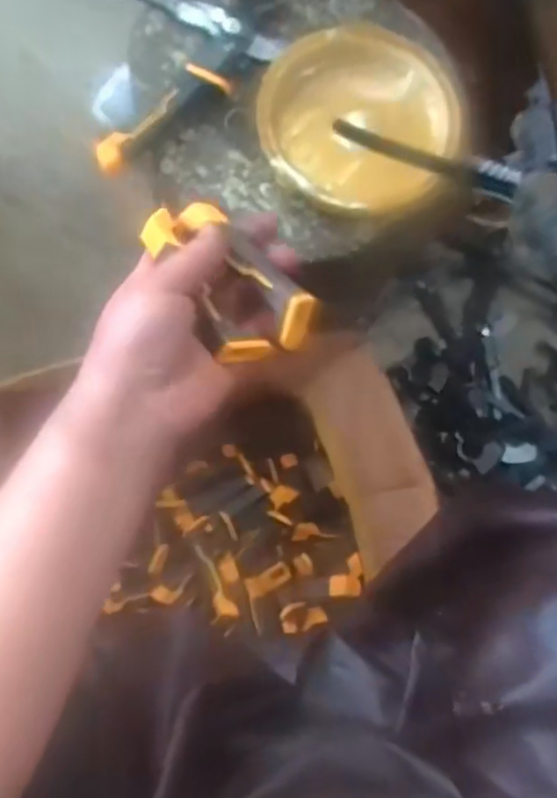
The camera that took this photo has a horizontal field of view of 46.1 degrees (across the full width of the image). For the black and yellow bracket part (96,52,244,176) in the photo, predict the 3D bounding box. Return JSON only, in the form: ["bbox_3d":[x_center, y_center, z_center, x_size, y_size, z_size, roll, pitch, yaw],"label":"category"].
[{"bbox_3d":[-0.072,-0.190,0.431,0.036,0.022,0.118,39,83,8],"label":"black and yellow bracket part"}]

